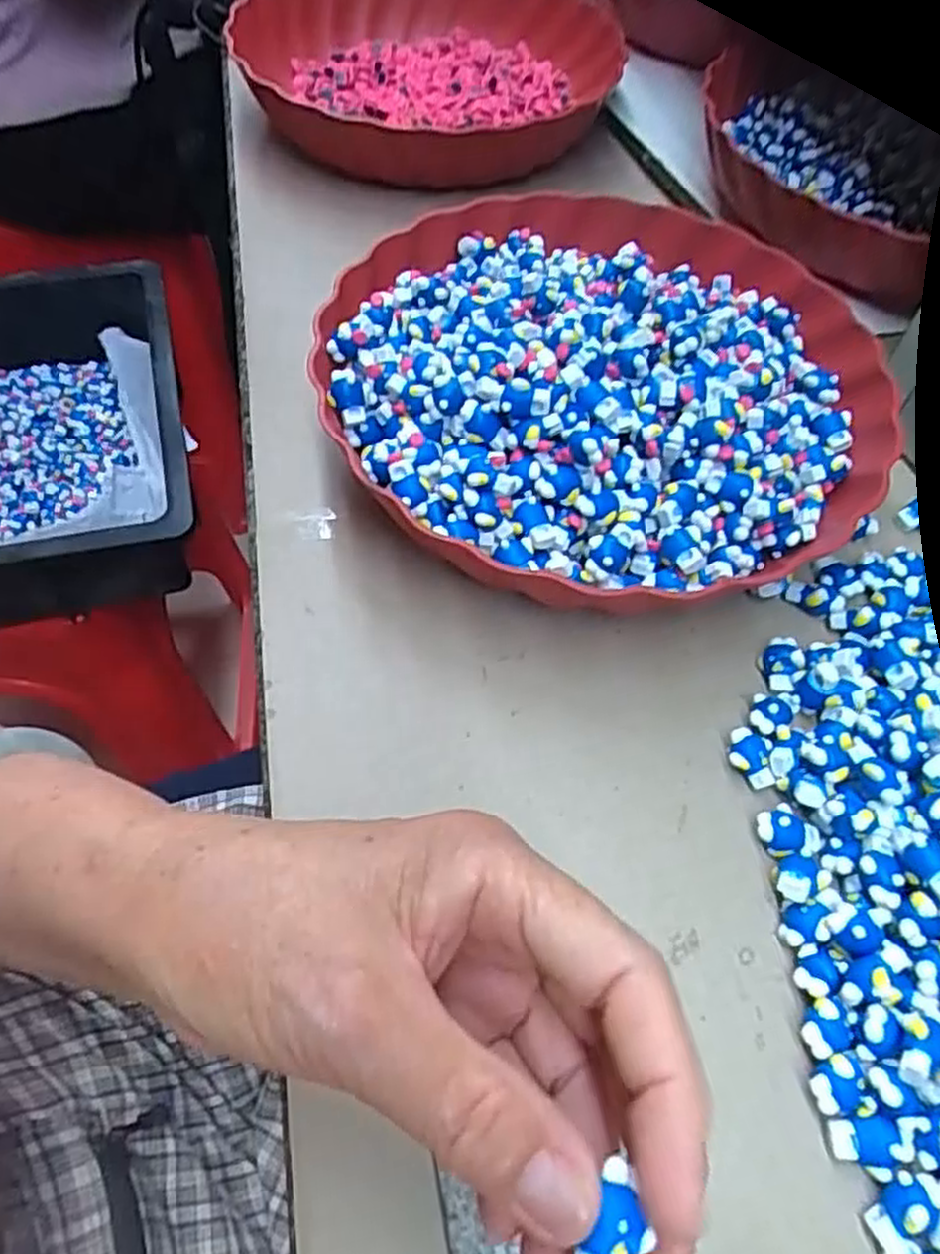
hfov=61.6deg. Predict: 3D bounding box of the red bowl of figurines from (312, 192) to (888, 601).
[{"bbox_3d":[0.058,-0.112,0.357,0.245,0.056,0.240,-22,61,-17],"label":"red bowl of figurines"}]

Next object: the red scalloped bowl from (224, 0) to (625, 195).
[{"bbox_3d":[-0.026,-0.376,0.528,0.236,0.052,0.262,-20,61,-16],"label":"red scalloped bowl"}]

